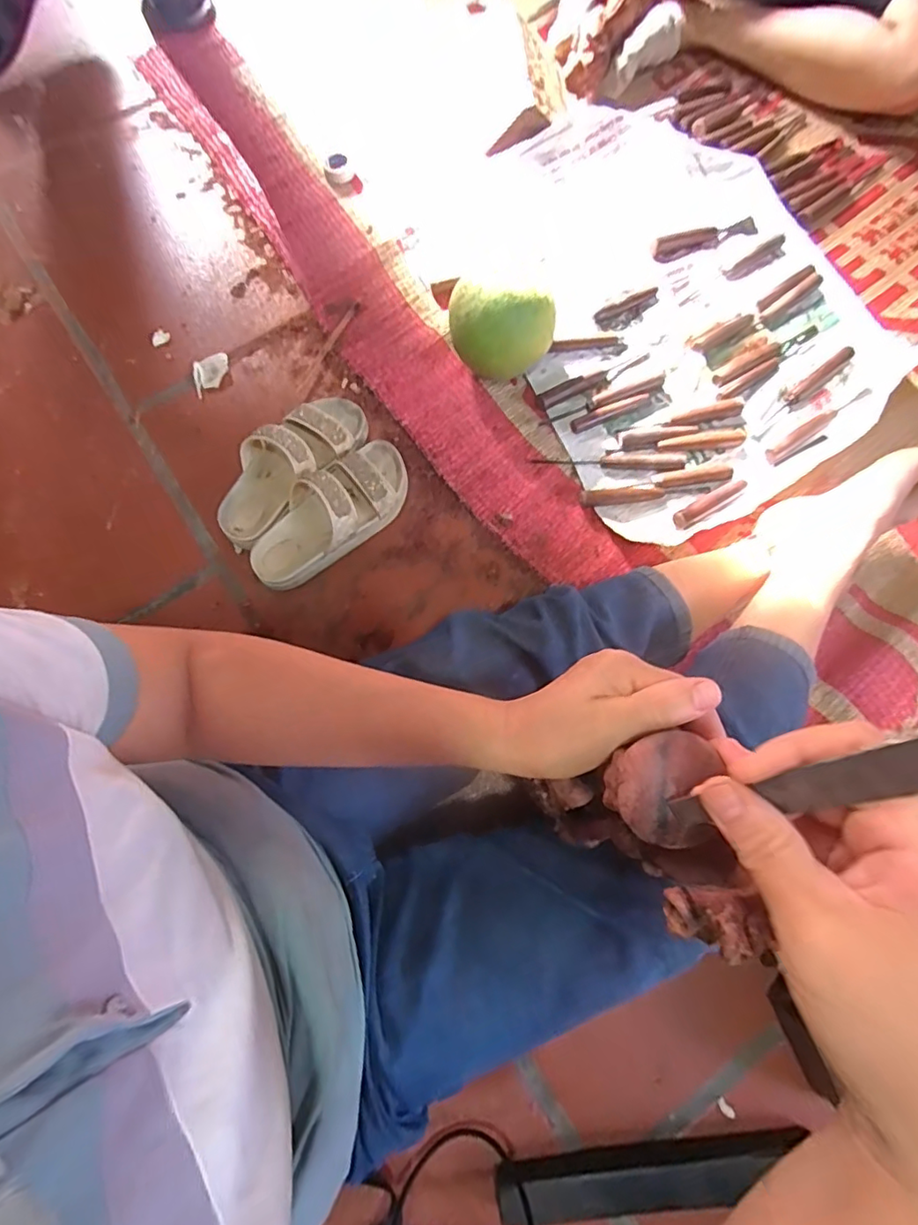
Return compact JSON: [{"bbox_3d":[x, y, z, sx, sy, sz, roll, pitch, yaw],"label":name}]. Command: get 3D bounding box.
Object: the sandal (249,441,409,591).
[{"bbox_3d":[-0.164,-0.128,0.698,0.224,0.070,0.098,-37,76,-8],"label":"sandal"}]

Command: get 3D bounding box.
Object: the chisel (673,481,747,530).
[{"bbox_3d":[0.320,-0.137,0.706,0.112,0.012,0.025,-29,75,-6],"label":"chisel"}]

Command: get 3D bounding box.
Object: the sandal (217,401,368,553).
[{"bbox_3d":[-0.218,-0.193,0.711,0.230,0.079,0.092,-43,77,-10],"label":"sandal"}]

